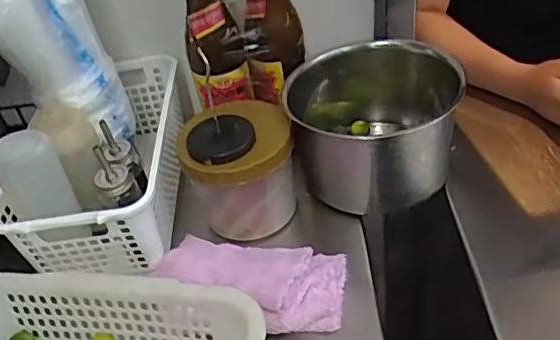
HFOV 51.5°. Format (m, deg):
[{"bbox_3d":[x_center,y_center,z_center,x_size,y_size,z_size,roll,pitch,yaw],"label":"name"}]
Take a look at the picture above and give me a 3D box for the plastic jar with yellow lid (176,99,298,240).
[{"bbox_3d":[-0.046,-0.002,0.642,0.112,0.128,0.118,-10,39,-1],"label":"plastic jar with yellow lid"}]

